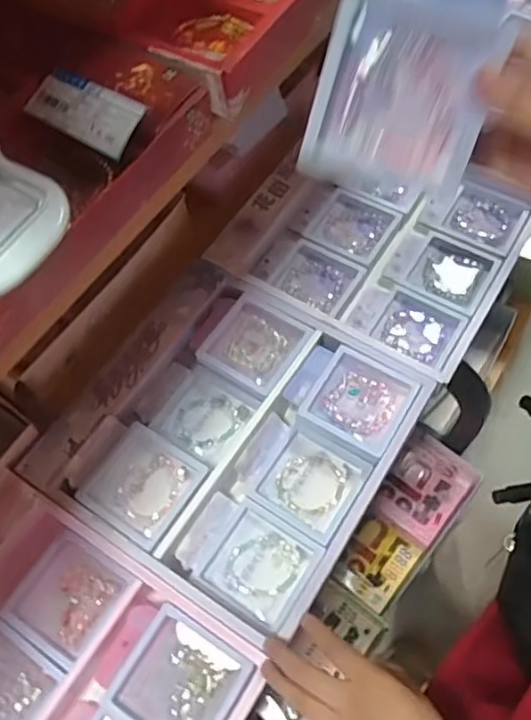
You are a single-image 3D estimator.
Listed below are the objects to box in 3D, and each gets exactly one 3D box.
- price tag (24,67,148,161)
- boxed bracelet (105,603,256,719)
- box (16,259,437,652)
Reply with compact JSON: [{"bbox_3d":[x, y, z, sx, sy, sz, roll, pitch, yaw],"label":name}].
[{"bbox_3d":[-0.114,-0.158,0.384,0.076,0.005,0.037,30,88,16],"label":"price tag"},{"bbox_3d":[-0.069,0.259,0.485,0.088,0.018,0.089,28,67,15],"label":"boxed bracelet"},{"bbox_3d":[-0.033,0.070,0.587,0.280,0.039,0.283,30,67,16],"label":"box"}]

